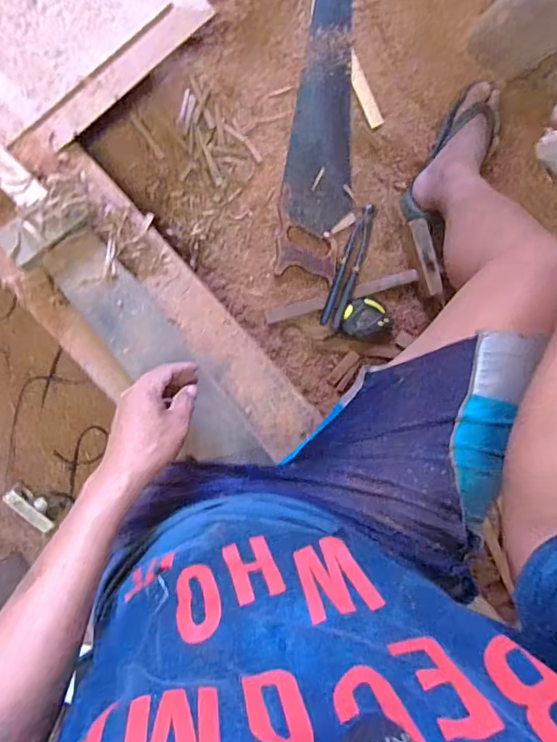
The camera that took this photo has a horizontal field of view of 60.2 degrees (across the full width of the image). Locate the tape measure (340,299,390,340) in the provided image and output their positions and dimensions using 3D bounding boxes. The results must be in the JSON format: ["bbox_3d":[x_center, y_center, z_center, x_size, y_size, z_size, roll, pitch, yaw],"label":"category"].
[{"bbox_3d":[0.153,-0.089,0.841,0.090,0.038,0.073,9,95,-1],"label":"tape measure"}]

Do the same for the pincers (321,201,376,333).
[{"bbox_3d":[0.121,-0.180,0.826,0.039,0.022,0.216,17,95,-2],"label":"pincers"}]

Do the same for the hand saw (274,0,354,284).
[{"bbox_3d":[0.084,-0.435,0.796,0.109,0.028,0.540,8,95,-1],"label":"hand saw"}]

